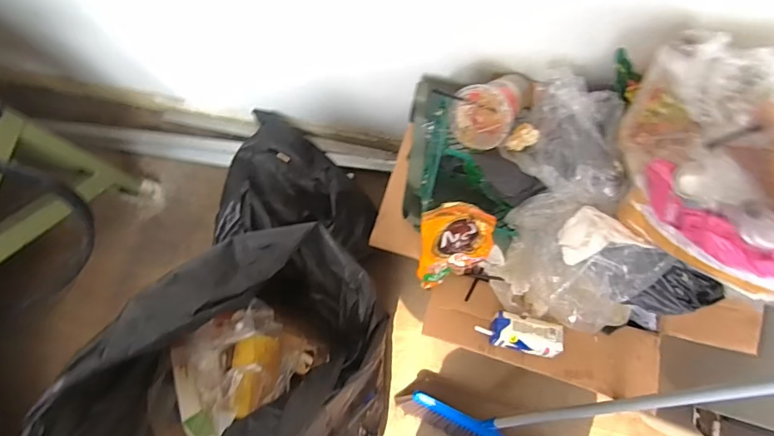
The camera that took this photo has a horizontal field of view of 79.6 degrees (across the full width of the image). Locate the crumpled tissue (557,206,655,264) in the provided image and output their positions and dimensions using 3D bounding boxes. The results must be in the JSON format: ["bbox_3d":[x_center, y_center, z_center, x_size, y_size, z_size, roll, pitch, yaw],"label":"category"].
[{"bbox_3d":[0.277,0.016,0.599,0.103,0.030,0.067,-14,78,-2],"label":"crumpled tissue"}]

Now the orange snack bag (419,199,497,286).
[{"bbox_3d":[0.108,0.042,0.726,0.115,0.175,0.030,-11,48,-9],"label":"orange snack bag"}]

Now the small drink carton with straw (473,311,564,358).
[{"bbox_3d":[0.207,0.181,0.732,0.124,0.044,0.052,13,79,4],"label":"small drink carton with straw"}]

